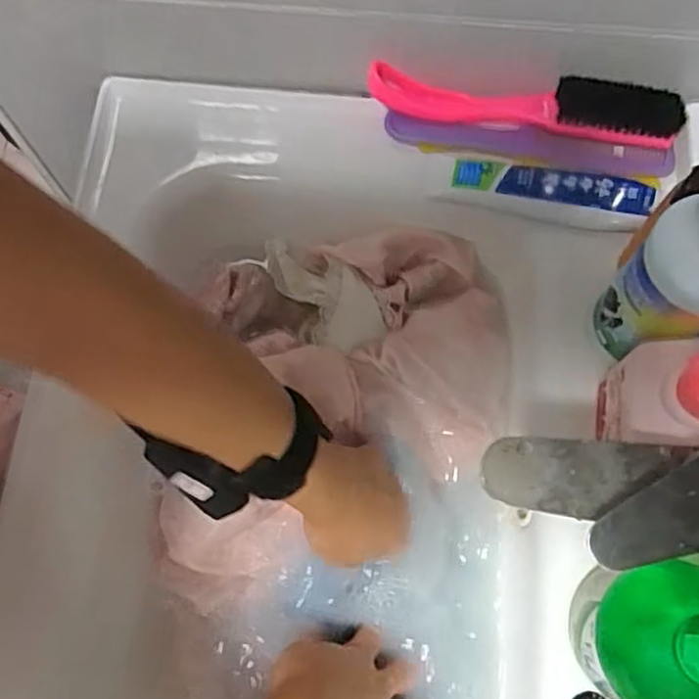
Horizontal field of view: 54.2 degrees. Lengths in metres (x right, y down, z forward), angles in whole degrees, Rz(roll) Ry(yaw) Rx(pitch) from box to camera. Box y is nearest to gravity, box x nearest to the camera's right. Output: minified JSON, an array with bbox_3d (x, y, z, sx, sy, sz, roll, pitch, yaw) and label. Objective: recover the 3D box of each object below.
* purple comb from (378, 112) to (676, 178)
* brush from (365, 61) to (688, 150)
[{"bbox_3d":[0.135,-0.155,0.515,0.214,0.013,0.022,9,72,3],"label":"purple comb"},{"bbox_3d":[0.128,-0.182,0.503,0.224,0.030,0.034,8,72,3],"label":"brush"}]

